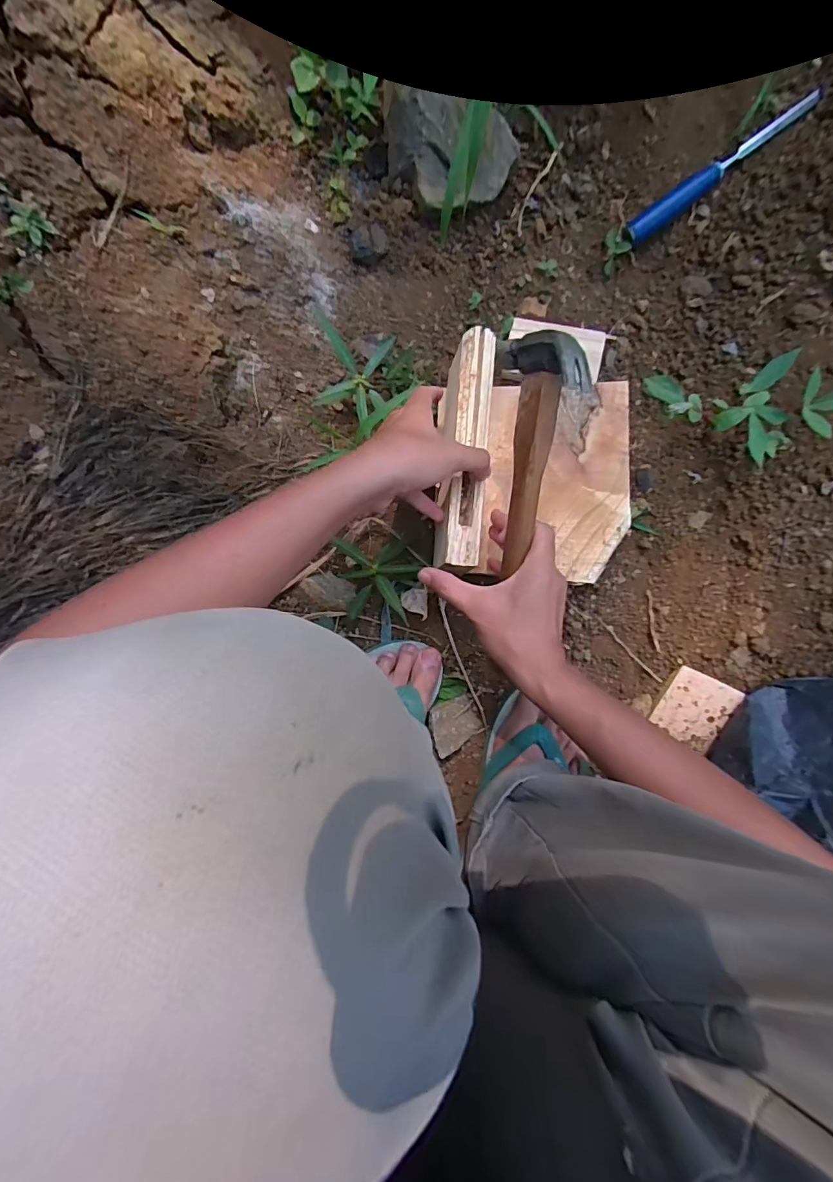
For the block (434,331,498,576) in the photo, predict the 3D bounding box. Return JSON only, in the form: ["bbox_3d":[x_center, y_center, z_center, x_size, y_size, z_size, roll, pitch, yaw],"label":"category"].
[{"bbox_3d":[0.047,-0.129,0.455,0.045,0.055,0.217,5,88,4],"label":"block"}]

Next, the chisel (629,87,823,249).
[{"bbox_3d":[0.320,-0.447,0.510,0.225,0.023,0.023,-36,93,7],"label":"chisel"}]

